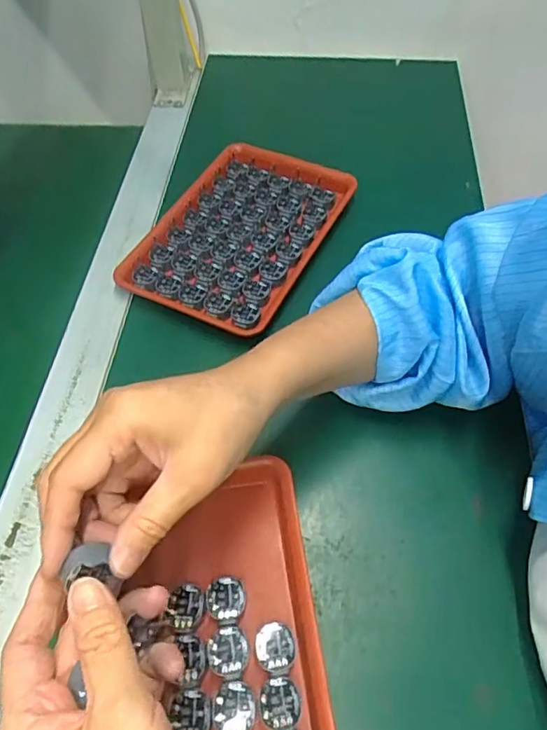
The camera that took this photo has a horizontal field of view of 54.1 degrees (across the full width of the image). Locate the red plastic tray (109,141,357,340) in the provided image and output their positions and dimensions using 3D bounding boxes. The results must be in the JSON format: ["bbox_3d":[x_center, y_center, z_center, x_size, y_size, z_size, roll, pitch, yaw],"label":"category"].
[{"bbox_3d":[-0.030,-0.133,0.531,0.150,0.022,0.227,23,59,18],"label":"red plastic tray"}]

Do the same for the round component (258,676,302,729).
[{"bbox_3d":[0.004,0.198,0.313,0.024,0.004,0.027,7,56,8],"label":"round component"}]

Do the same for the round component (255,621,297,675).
[{"bbox_3d":[0.001,0.175,0.332,0.025,0.004,0.027,-2,55,2],"label":"round component"}]

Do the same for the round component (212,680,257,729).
[{"bbox_3d":[-0.023,0.201,0.312,0.024,0.004,0.028,7,56,8],"label":"round component"}]

